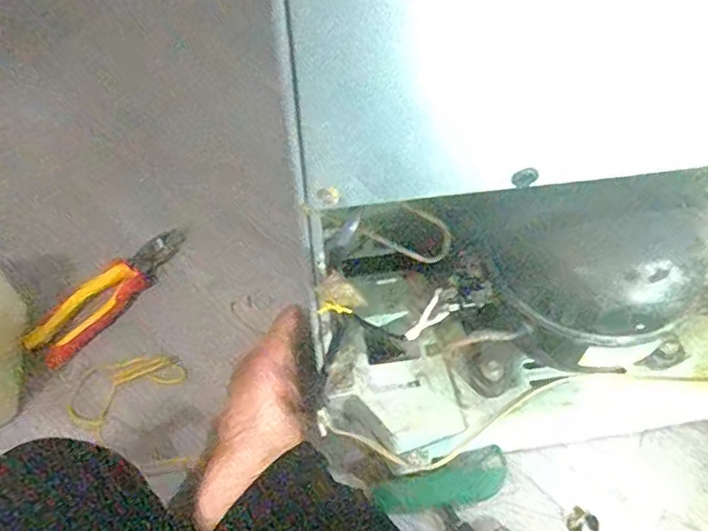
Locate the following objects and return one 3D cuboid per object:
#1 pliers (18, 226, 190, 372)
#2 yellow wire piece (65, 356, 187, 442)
[{"bbox_3d":[-0.271,0.027,0.683,0.056,0.022,0.199,32,61,20],"label":"pliers"},{"bbox_3d":[-0.238,0.123,0.628,0.114,0.007,0.072,-34,62,-21],"label":"yellow wire piece"}]

